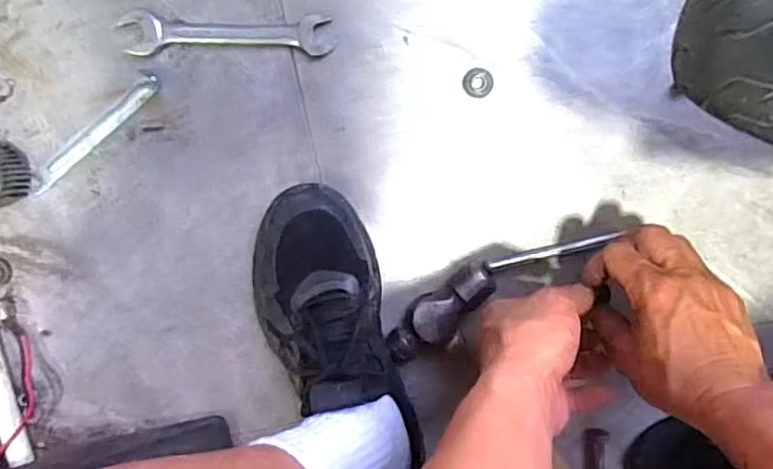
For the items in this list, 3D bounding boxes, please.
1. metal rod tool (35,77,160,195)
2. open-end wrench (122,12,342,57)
[{"bbox_3d":[-0.255,-0.089,0.531,0.142,0.004,0.018,-40,94,2],"label":"metal rod tool"},{"bbox_3d":[-0.139,-0.173,0.523,0.181,0.008,0.035,1,95,-2],"label":"open-end wrench"}]

